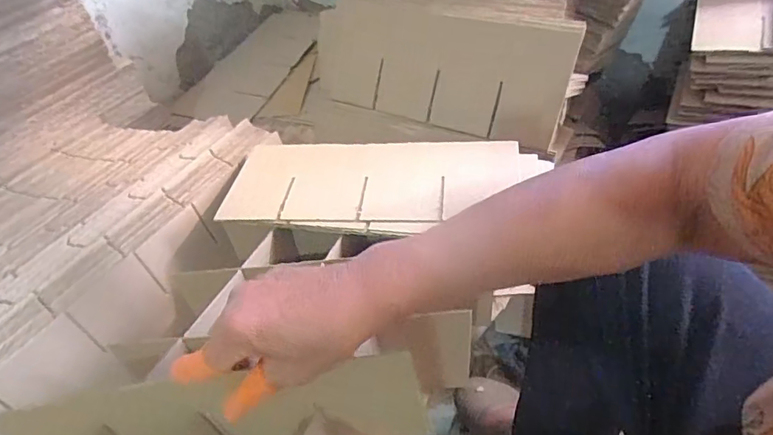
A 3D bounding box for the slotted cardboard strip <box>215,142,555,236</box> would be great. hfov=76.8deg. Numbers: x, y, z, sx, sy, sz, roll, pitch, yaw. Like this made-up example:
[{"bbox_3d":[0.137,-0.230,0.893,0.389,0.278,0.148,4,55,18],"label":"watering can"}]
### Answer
[{"bbox_3d":[-0.010,-0.039,0.536,0.324,0.008,0.141,2,46,10],"label":"slotted cardboard strip"}]

